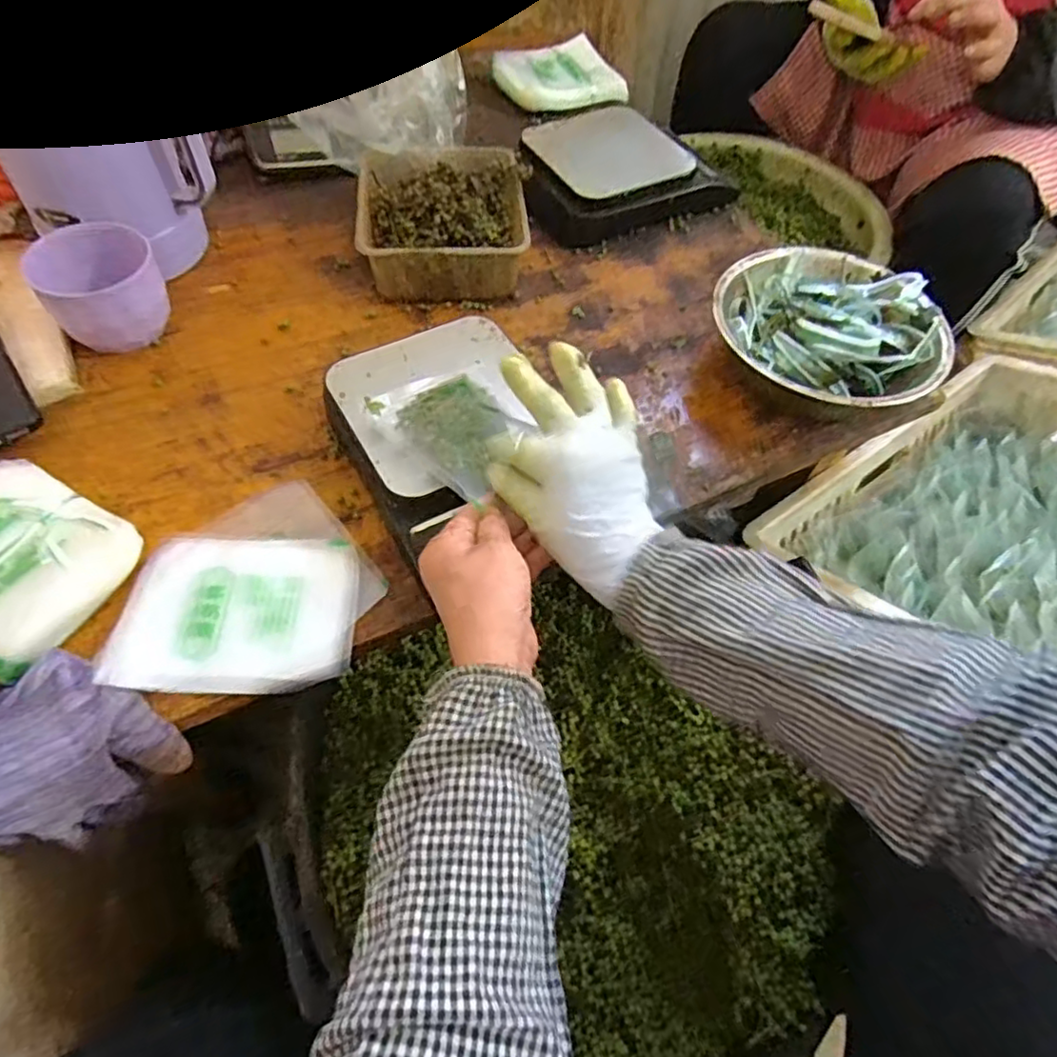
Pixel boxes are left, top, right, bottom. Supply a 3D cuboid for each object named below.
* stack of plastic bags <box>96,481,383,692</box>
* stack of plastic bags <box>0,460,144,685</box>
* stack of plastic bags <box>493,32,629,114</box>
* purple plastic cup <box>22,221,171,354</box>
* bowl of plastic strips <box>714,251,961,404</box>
[{"bbox_3d":[-0.180,0.033,0.441,0.153,0.014,0.150,0,58,-4],"label":"stack of plastic bags"},{"bbox_3d":[-0.341,0.014,0.429,0.147,0.019,0.112,29,61,13],"label":"stack of plastic bags"},{"bbox_3d":[0.035,-0.578,0.853,0.155,0.034,0.125,-21,62,-16],"label":"stack of plastic bags"},{"bbox_3d":[-0.350,-0.198,0.548,0.090,0.067,0.075,-23,63,-17],"label":"purple plastic cup"},{"bbox_3d":[0.250,-0.161,0.575,0.185,0.073,0.179,2,58,-3],"label":"bowl of plastic strips"}]

